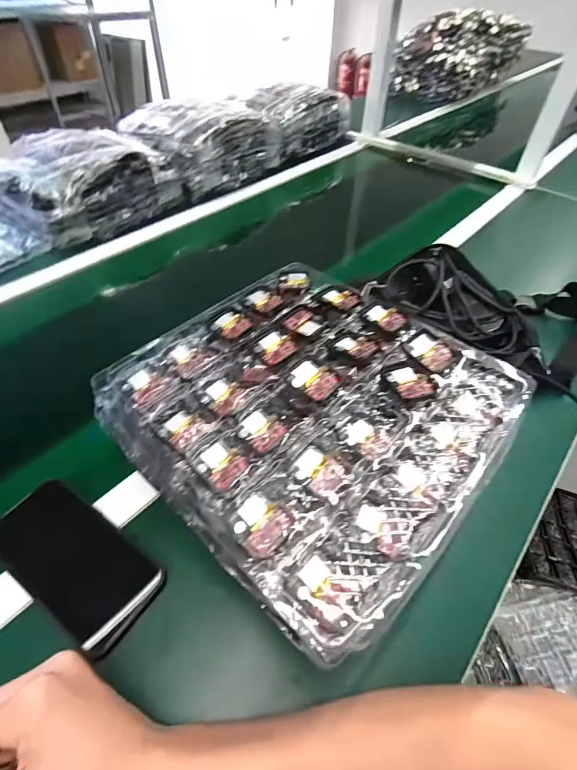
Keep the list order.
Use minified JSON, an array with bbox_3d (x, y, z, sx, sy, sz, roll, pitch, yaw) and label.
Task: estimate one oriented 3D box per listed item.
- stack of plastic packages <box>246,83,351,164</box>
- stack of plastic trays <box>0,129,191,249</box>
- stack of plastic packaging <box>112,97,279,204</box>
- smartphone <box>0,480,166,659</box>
[{"bbox_3d":[0.017,-0.710,1.030,0.147,0.116,0.304,34,56,25],"label":"stack of plastic packages"},{"bbox_3d":[-0.410,-0.413,0.767,0.259,0.115,0.286,34,56,24],"label":"stack of plastic trays"},{"bbox_3d":[-0.190,-0.562,0.894,0.304,0.120,0.231,-35,59,-28],"label":"stack of plastic packaging"},{"bbox_3d":[-0.191,0.154,0.343,0.156,0.014,0.079,35,57,13],"label":"smartphone"}]

